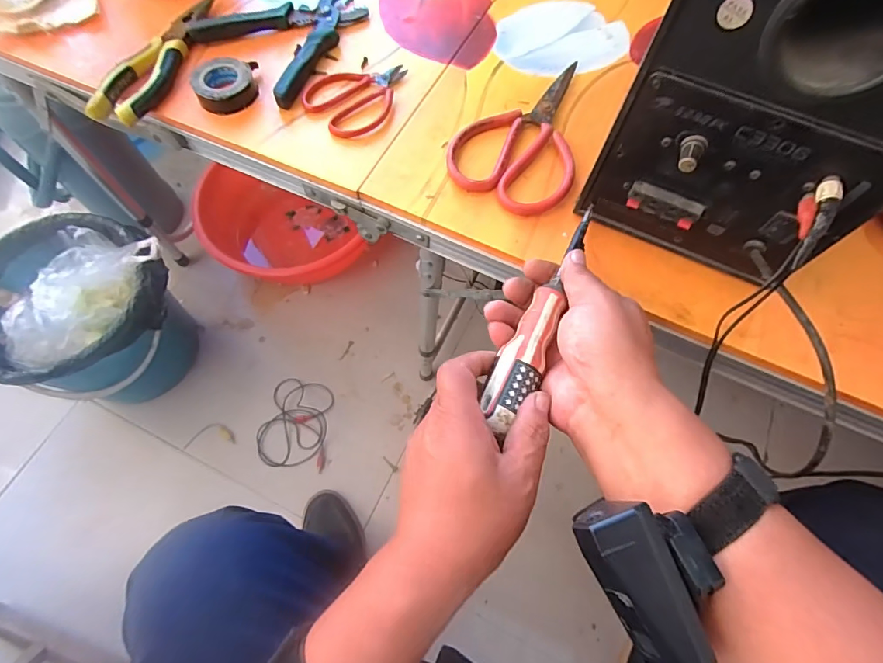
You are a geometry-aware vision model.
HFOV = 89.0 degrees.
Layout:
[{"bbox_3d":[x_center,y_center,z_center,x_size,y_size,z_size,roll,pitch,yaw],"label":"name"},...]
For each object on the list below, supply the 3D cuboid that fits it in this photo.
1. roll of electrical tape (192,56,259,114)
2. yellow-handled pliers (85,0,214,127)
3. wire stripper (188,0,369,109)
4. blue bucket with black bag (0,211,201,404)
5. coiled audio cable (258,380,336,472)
[{"bbox_3d":[-0.198,-0.229,0.416,0.047,0.024,0.060,7,67,3],"label":"roll of electrical tape"},{"bbox_3d":[-0.263,-0.259,0.428,0.041,0.029,0.172,19,68,8],"label":"yellow-handled pliers"},{"bbox_3d":[-0.158,-0.304,0.444,0.128,0.023,0.160,29,70,12],"label":"wire stripper"},{"bbox_3d":[-0.569,-0.012,0.775,0.251,0.273,0.273,24,69,10],"label":"blue bucket with black bag"},{"bbox_3d":[-0.270,0.170,0.834,0.125,0.014,0.159,3,67,1],"label":"coiled audio cable"}]

